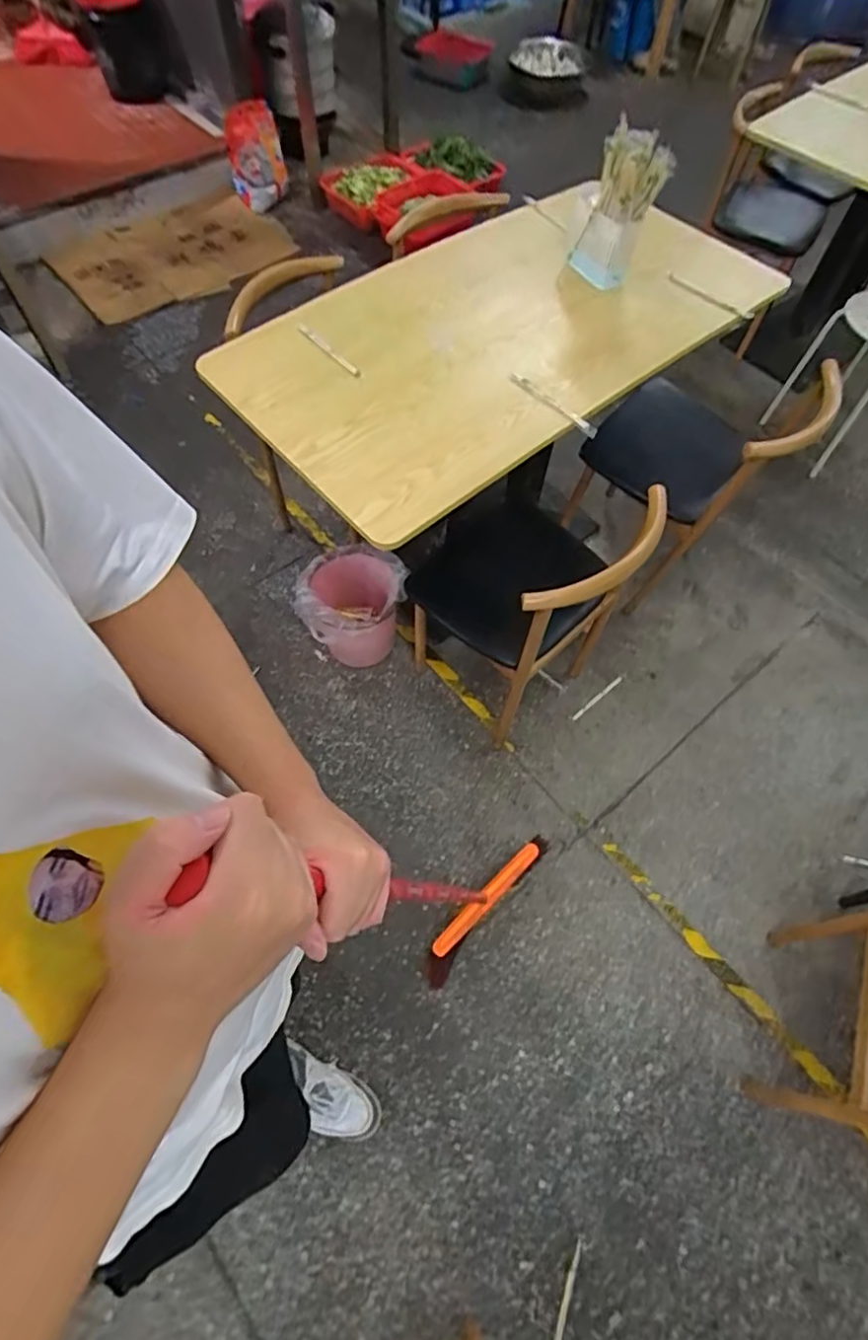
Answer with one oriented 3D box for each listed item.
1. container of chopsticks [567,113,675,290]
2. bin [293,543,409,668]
[{"bbox_3d":[0.361,-0.899,1.192,0.149,0.244,0.131,19,64,7],"label":"container of chopsticks"},{"bbox_3d":[-0.207,-0.164,1.541,0.262,0.257,0.273,1,63,-2],"label":"bin"}]

